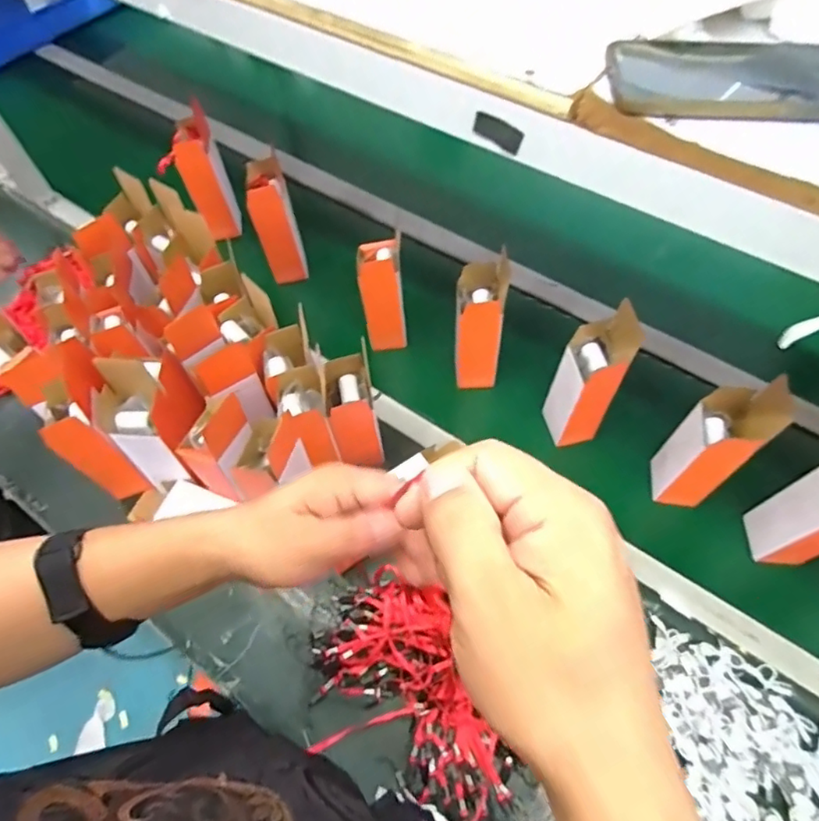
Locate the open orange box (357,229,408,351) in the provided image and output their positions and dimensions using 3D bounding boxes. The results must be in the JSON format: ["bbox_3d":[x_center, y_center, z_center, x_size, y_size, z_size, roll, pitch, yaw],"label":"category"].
[{"bbox_3d":[-0.039,-0.172,0.899,0.066,0.184,0.071,-4,60,1],"label":"open orange box"}]

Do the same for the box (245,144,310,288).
[{"bbox_3d":[-0.222,-0.313,0.985,0.070,0.198,0.076,-14,61,-5],"label":"box"}]

